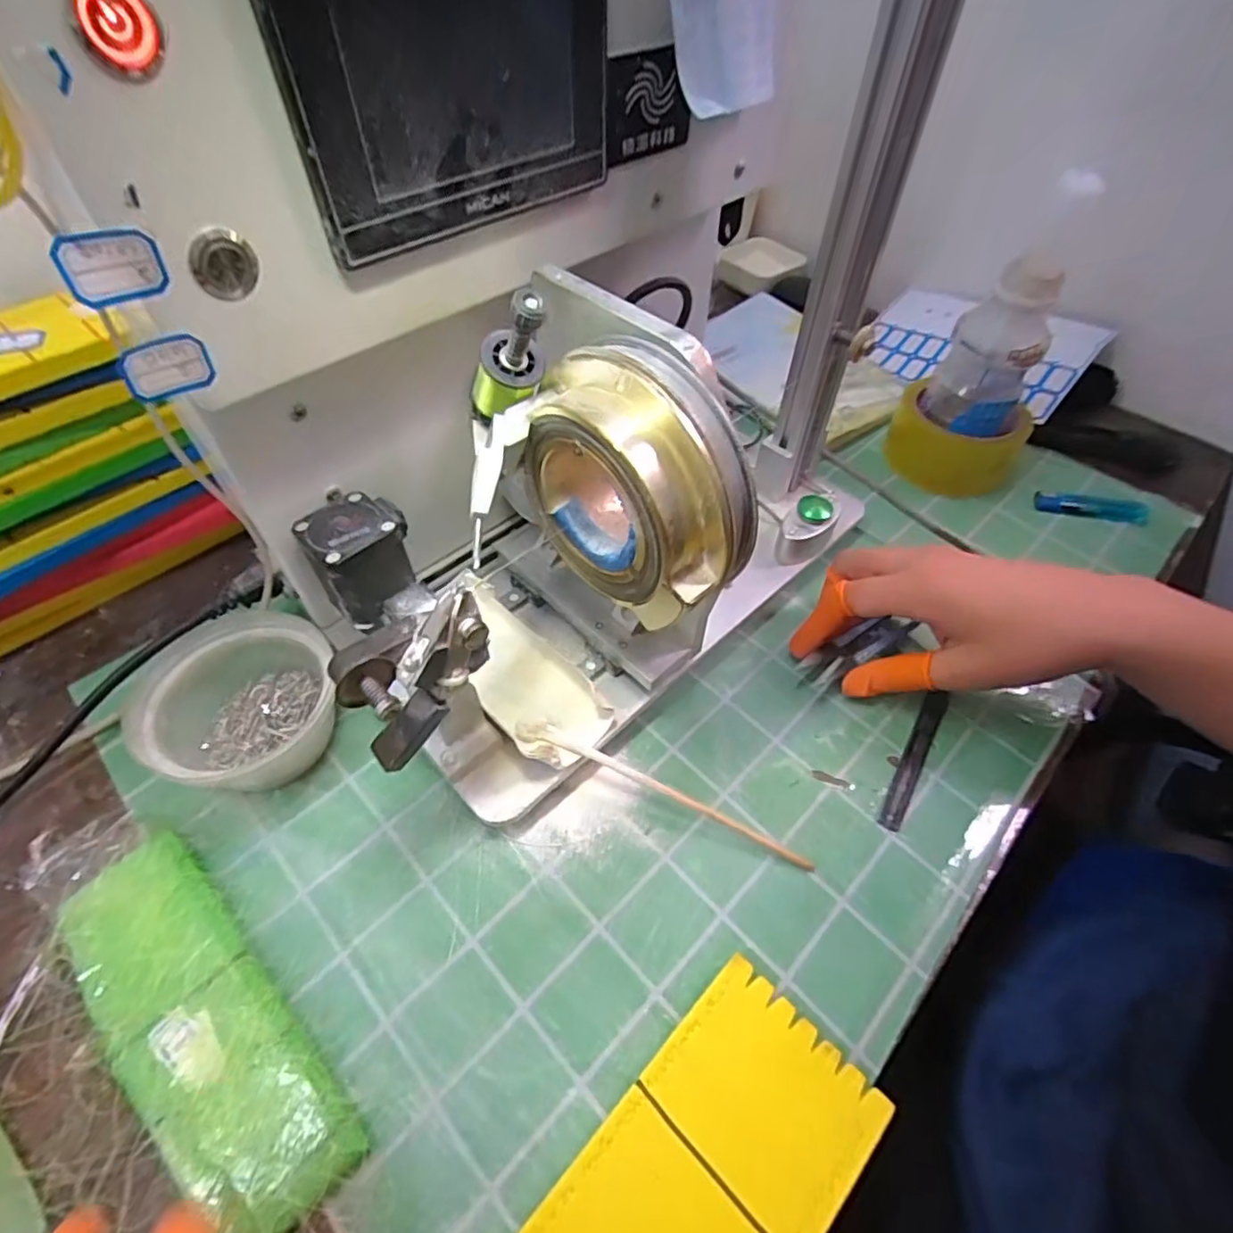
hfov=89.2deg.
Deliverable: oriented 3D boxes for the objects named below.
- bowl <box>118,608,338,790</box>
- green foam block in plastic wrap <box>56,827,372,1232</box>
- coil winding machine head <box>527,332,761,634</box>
[{"bbox_3d":[-0.207,0.052,0.344,0.090,0.055,0.093,1,52,-1],"label":"bowl"},{"bbox_3d":[-0.183,0.176,0.273,0.180,0.014,0.059,38,60,25],"label":"green foam block in plastic wrap"},{"bbox_3d":[0.006,-0.056,0.268,0.106,0.095,0.046,37,60,24],"label":"coil winding machine head"}]

